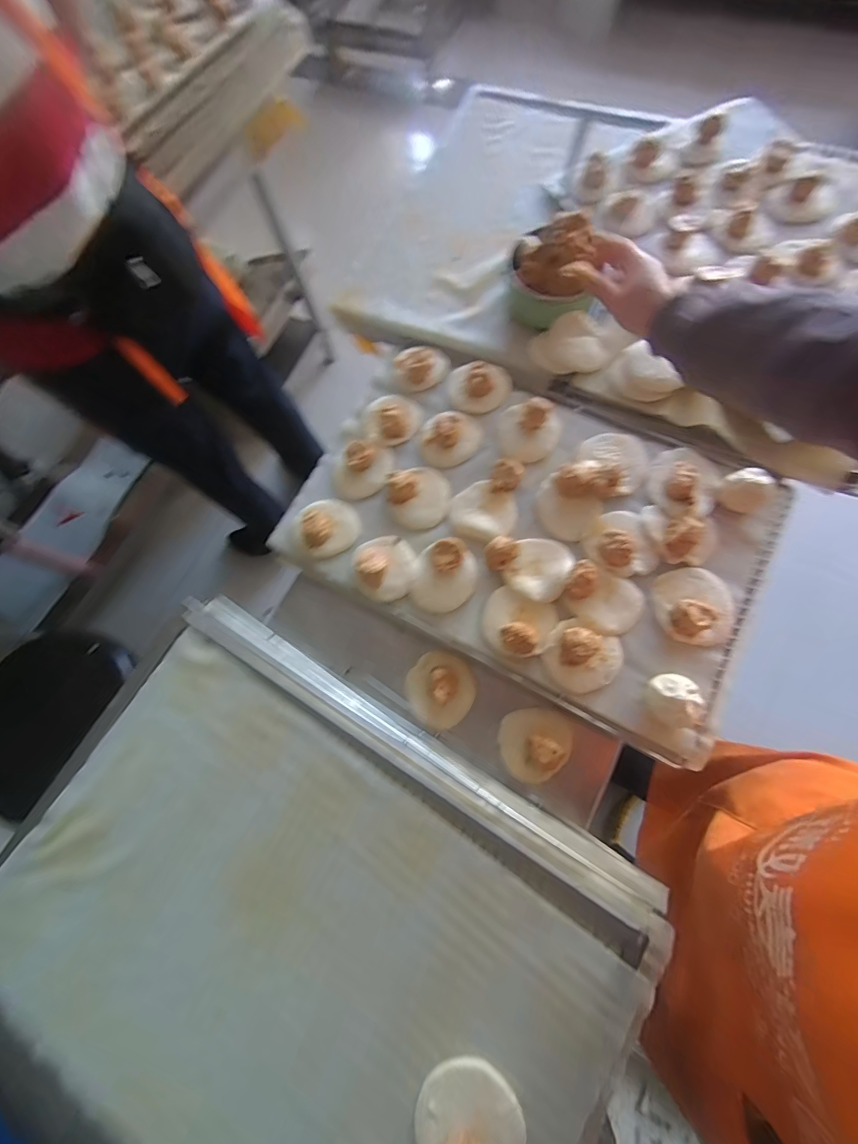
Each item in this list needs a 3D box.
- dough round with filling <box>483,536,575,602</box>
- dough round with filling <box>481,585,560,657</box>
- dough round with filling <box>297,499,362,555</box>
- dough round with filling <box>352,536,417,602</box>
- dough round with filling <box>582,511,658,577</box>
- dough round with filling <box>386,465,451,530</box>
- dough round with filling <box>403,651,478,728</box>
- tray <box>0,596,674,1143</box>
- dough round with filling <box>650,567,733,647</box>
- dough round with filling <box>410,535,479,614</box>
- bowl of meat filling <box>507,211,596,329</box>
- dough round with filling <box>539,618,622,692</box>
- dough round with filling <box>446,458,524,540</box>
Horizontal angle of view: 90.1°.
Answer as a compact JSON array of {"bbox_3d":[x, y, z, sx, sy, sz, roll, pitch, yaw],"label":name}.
[{"bbox_3d":[0.128,-0.015,0.550,0.106,0.027,0.081,26,77,12],"label":"dough round with filling"},{"bbox_3d":[0.110,0.060,0.526,0.088,0.035,0.080,-2,73,5],"label":"dough round with filling"},{"bbox_3d":[-0.144,-0.067,0.588,0.092,0.032,0.083,-29,73,-4],"label":"dough round with filling"},{"bbox_3d":[-0.057,-0.008,0.564,0.079,0.036,0.085,-2,73,5],"label":"dough round with filling"},{"bbox_3d":[0.243,-0.040,0.539,0.079,0.030,0.086,-2,73,5],"label":"dough round with filling"},{"bbox_3d":[-0.011,-0.105,0.595,0.089,0.035,0.083,-2,73,5],"label":"dough round with filling"},{"bbox_3d":[0.015,0.152,0.559,0.087,0.027,0.089,-2,73,5],"label":"dough round with filling"},{"bbox_3d":[-0.125,0.338,0.425,0.607,0.056,0.477,29,78,13],"label":"tray"},{"bbox_3d":[0.323,0.038,0.512,0.091,0.030,0.096,-2,73,5],"label":"dough round with filling"},{"bbox_3d":[0.020,0.004,0.555,0.081,0.034,0.089,-2,73,5],"label":"dough round with filling"},{"bbox_3d":[0.181,-0.444,0.635,0.123,0.086,0.126,4,72,2],"label":"bowl of meat filling"},{"bbox_3d":[0.186,0.101,0.509,0.084,0.040,0.077,-2,73,5],"label":"dough round with filling"},{"bbox_3d":[0.079,-0.101,0.584,0.087,0.030,0.110,15,75,10],"label":"dough round with filling"}]

